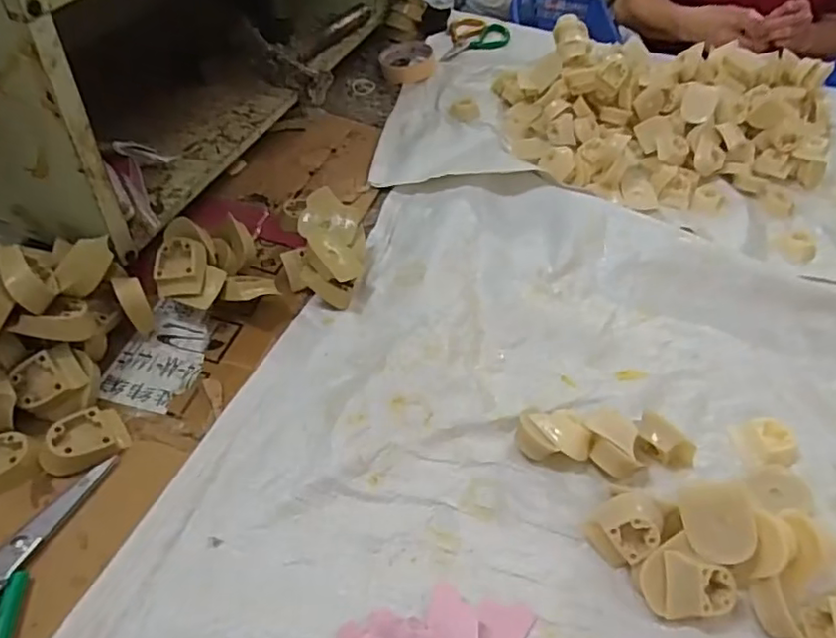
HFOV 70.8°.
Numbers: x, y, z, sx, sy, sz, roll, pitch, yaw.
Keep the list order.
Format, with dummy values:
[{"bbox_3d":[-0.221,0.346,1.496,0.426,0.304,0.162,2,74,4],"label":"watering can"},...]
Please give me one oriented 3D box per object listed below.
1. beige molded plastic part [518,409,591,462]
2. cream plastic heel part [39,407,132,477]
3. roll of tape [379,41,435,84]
[{"bbox_3d":[0.106,0.093,0.461,0.056,0.028,0.033,7,47,1],"label":"beige molded plastic part"},{"bbox_3d":[-0.247,0.088,0.431,0.056,0.023,0.042,-32,57,-30],"label":"cream plastic heel part"},{"bbox_3d":[-0.017,-0.394,0.896,0.079,0.031,0.092,-3,47,-9],"label":"roll of tape"}]

